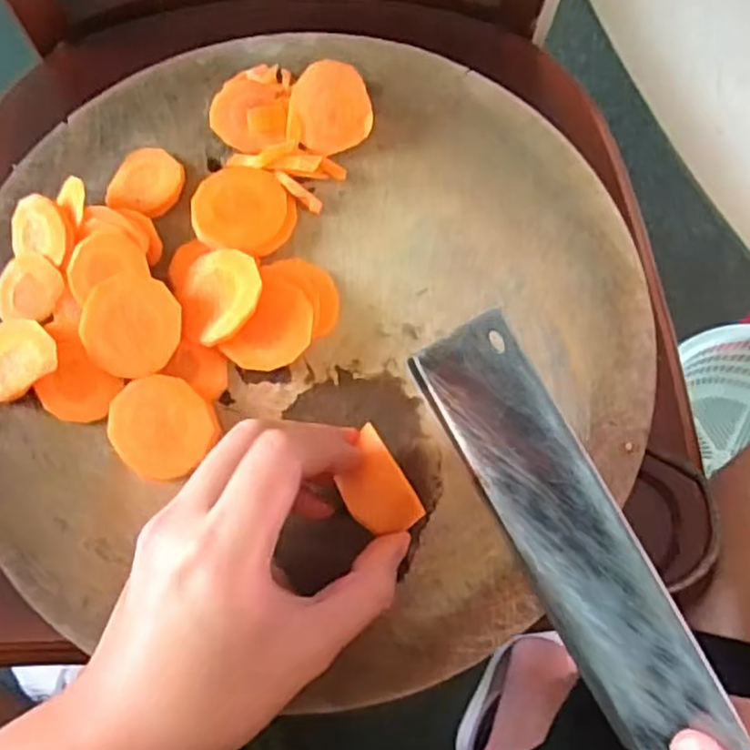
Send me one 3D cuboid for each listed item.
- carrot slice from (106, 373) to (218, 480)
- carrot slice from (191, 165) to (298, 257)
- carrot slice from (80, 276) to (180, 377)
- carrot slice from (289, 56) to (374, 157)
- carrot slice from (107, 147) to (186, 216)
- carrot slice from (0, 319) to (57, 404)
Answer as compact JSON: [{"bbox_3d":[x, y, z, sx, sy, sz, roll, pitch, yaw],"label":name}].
[{"bbox_3d":[-0.100,0.023,0.332,0.047,0.010,0.043,0,74,-1],"label":"carrot slice"},{"bbox_3d":[-0.066,-0.084,0.363,0.050,0.009,0.048,2,74,0],"label":"carrot slice"},{"bbox_3d":[-0.114,-0.023,0.334,0.045,0.005,0.046,6,98,3],"label":"carrot slice"},{"bbox_3d":[-0.023,-0.138,0.368,0.039,0.006,0.043,-16,110,3],"label":"carrot slice"},{"bbox_3d":[-0.119,-0.100,0.371,0.036,0.006,0.037,22,75,5],"label":"carrot slice"},{"bbox_3d":[-0.172,-0.009,0.336,0.044,0.009,0.044,-6,72,20],"label":"carrot slice"}]

